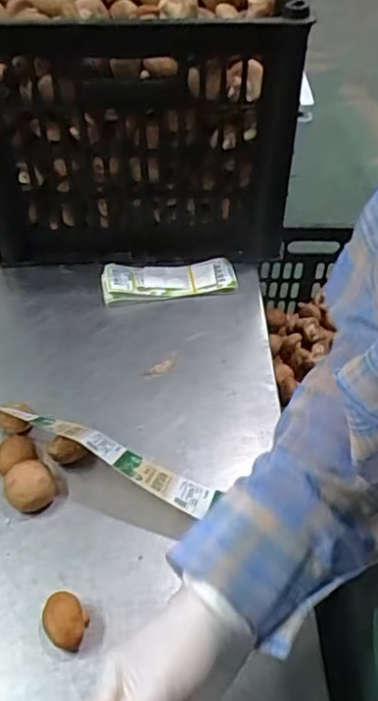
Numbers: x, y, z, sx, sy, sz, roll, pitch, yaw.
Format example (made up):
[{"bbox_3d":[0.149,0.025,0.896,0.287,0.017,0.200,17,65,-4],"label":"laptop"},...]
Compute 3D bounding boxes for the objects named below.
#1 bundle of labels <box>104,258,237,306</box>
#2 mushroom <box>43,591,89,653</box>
[{"bbox_3d":[-0.024,-0.086,0.748,0.165,0.027,0.056,-1,46,-16],"label":"bundle of labels"},{"bbox_3d":[-0.098,0.215,0.479,0.034,0.037,0.038,-3,46,-18],"label":"mushroom"}]

